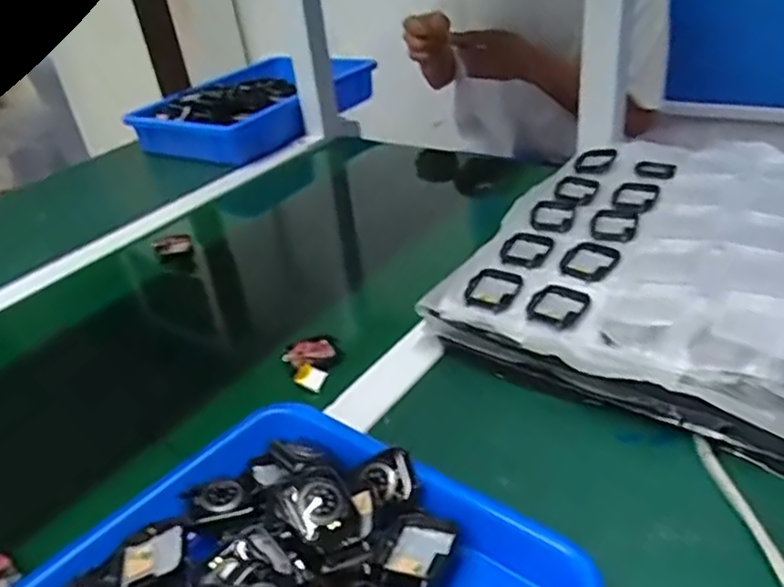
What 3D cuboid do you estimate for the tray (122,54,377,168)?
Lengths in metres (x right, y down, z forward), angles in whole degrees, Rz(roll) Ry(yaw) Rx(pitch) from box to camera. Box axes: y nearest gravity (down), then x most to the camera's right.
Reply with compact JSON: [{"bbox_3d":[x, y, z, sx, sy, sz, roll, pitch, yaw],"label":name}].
[{"bbox_3d":[-0.204,-0.287,1.032,0.237,0.082,0.304,15,38,32],"label":"tray"}]

